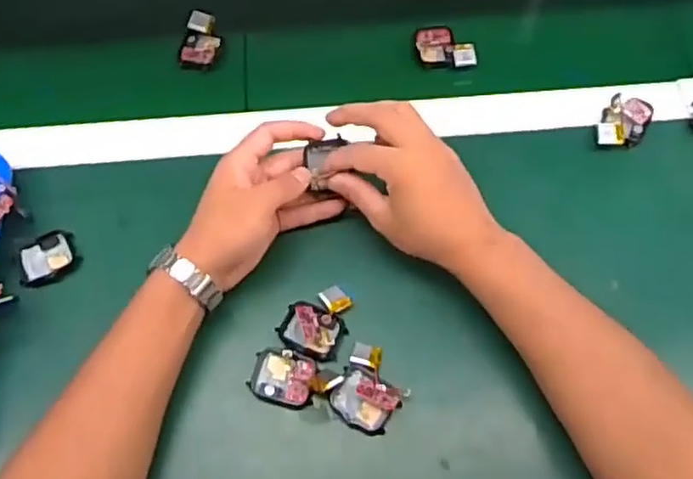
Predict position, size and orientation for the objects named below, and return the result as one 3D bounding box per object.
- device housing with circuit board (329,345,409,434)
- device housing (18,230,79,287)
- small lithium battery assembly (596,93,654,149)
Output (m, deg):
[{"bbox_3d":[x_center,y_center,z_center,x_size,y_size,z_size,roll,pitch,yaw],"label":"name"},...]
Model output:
[{"bbox_3d":[0.018,0.109,0.477,0.049,0.016,0.058,22,67,11],"label":"device housing with circuit board"},{"bbox_3d":[-0.239,0.016,0.527,0.044,0.014,0.037,-21,66,-9],"label":"device housing"},{"bbox_3d":[0.240,-0.100,0.566,0.039,0.014,0.052,23,67,11],"label":"small lithium battery assembly"}]

